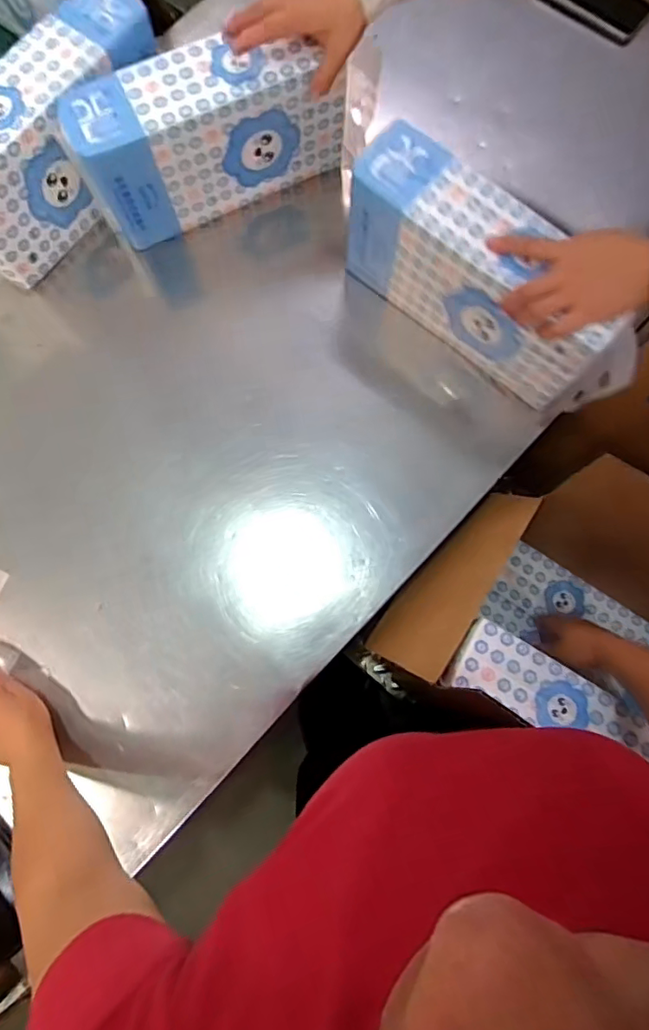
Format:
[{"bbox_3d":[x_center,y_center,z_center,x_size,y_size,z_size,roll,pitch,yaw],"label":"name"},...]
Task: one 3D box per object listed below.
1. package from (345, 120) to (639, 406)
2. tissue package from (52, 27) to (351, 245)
[{"bbox_3d":[0.186,-0.263,0.632,0.348,0.159,0.086,41,82,8],"label":"package"},{"bbox_3d":[-0.137,-0.469,0.675,0.310,0.153,0.085,-24,79,-4],"label":"tissue package"}]

